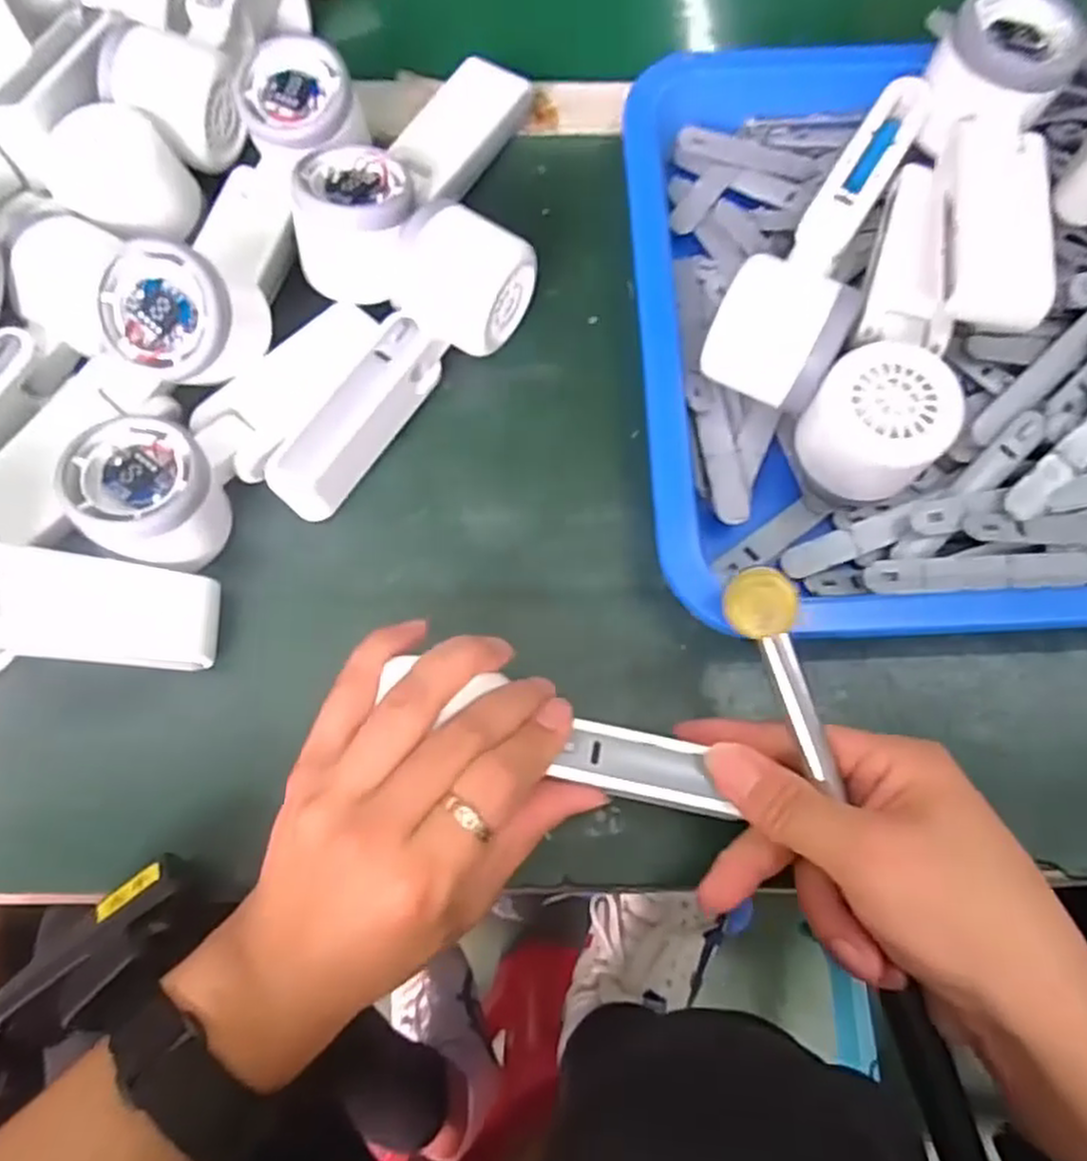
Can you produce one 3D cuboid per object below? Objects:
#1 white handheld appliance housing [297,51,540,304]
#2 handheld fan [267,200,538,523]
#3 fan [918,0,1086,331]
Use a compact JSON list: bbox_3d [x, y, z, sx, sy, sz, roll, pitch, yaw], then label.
[{"bbox_3d":[-0.066,-0.215,0.381,0.054,0.055,0.160,26,73,8],"label":"white handheld appliance housing"},{"bbox_3d":[-0.070,-0.101,0.347,0.058,0.051,0.165,30,74,9],"label":"handheld fan"},{"bbox_3d":[0.201,-0.183,0.324,0.051,0.046,0.161,8,72,2],"label":"fan"}]

